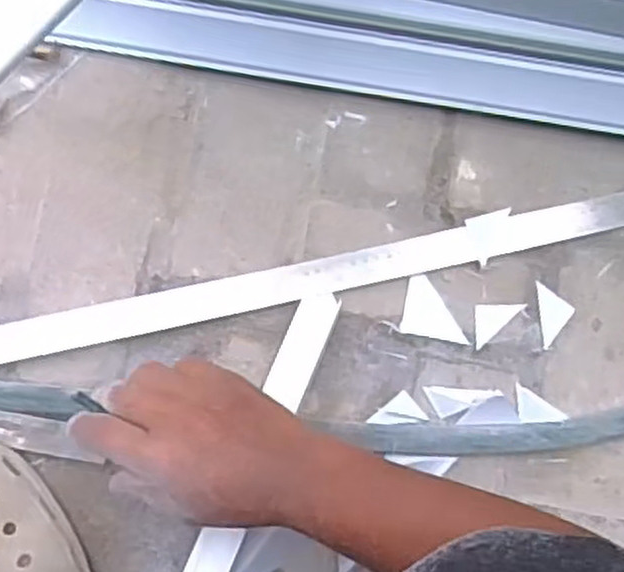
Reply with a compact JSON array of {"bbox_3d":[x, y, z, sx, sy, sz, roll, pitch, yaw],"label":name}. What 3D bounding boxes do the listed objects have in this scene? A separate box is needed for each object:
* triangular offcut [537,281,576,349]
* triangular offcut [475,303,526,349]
[{"bbox_3d":[0.201,0.022,0.652,0.027,0.004,0.052,-5,84,-5],"label":"triangular offcut"},{"bbox_3d":[0.147,0.025,0.651,0.051,0.004,0.026,-41,79,0],"label":"triangular offcut"}]

